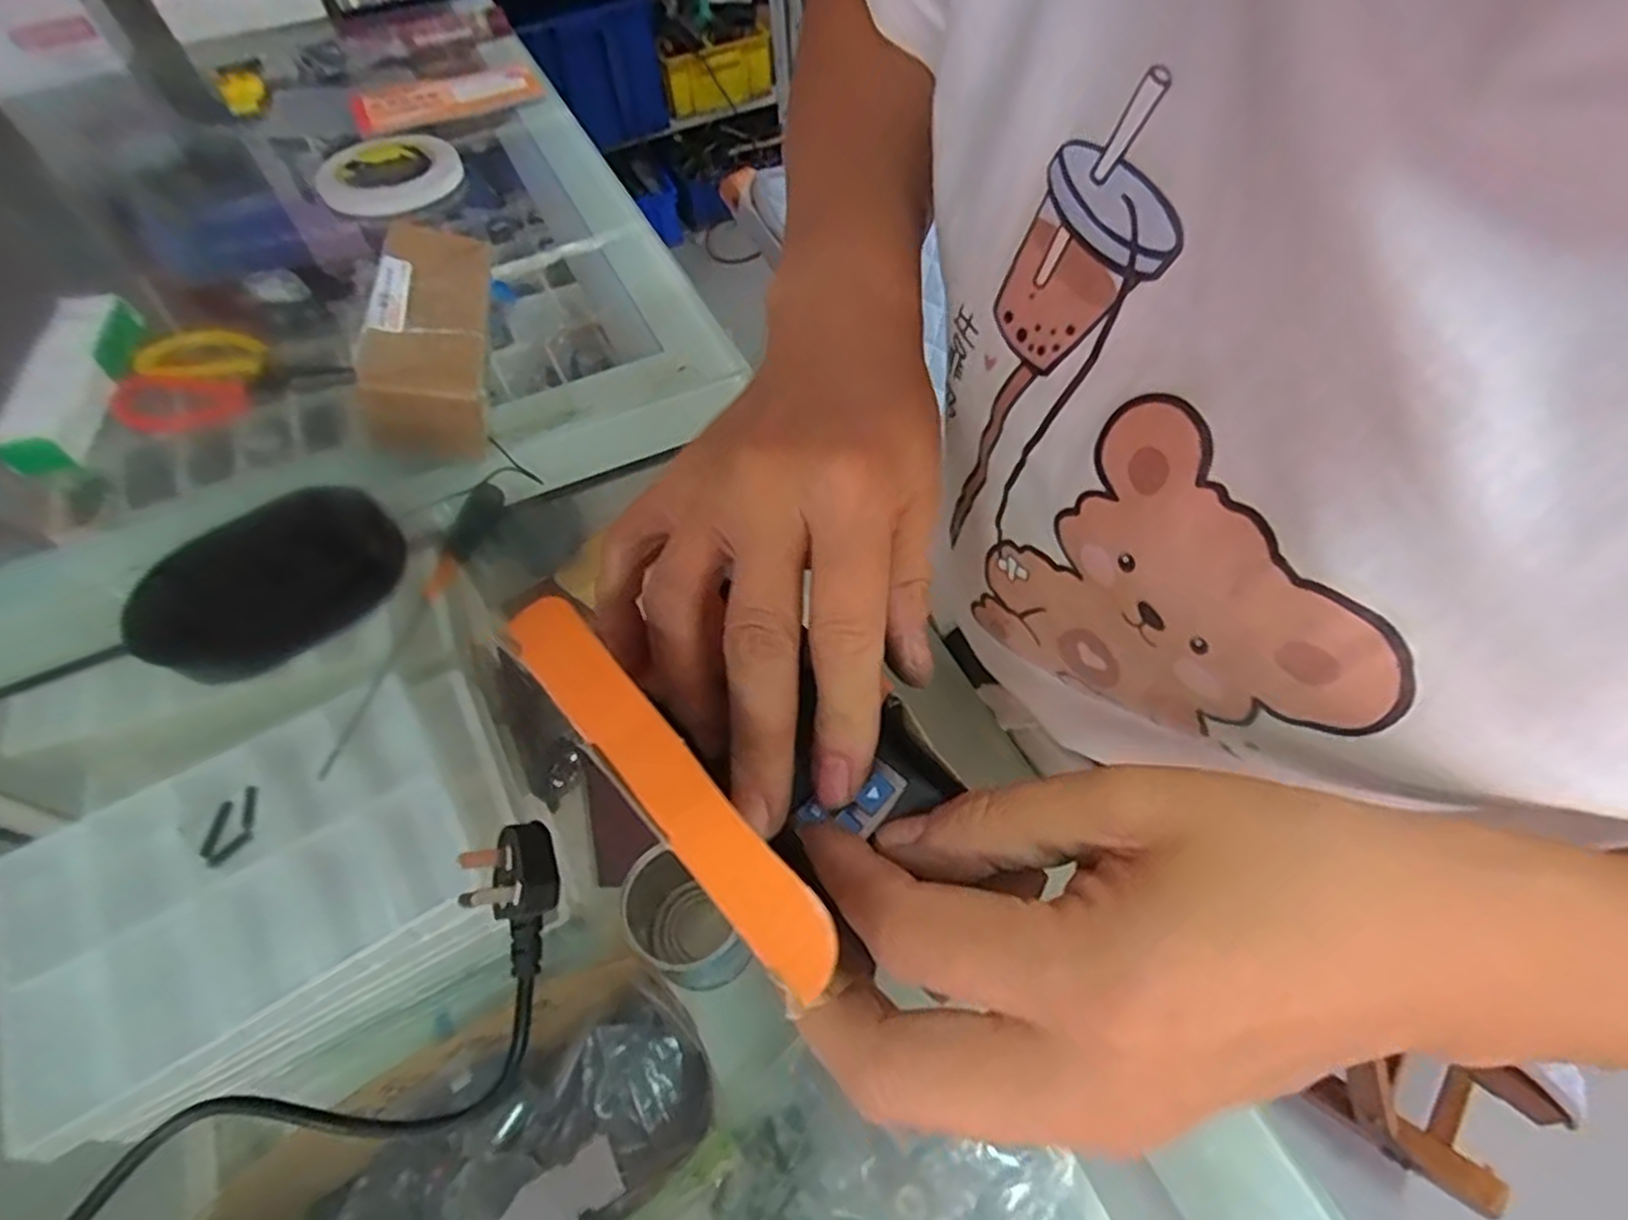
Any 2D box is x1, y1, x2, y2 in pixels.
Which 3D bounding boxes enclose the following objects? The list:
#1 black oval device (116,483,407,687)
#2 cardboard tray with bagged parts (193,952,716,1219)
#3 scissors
[{"bbox_3d":[-0.267,-0.014,0.378,0.117,0.037,0.062,-35,61,-20],"label":"black oval device"},{"bbox_3d":[-0.218,0.349,0.470,0.313,0.067,0.146,-27,59,-15],"label":"cardboard tray with bagged parts"},{"bbox_3d":[-0.428,-0.175,0.564,0.148,0.067,0.020,-34,71,-32],"label":"scissors"}]

